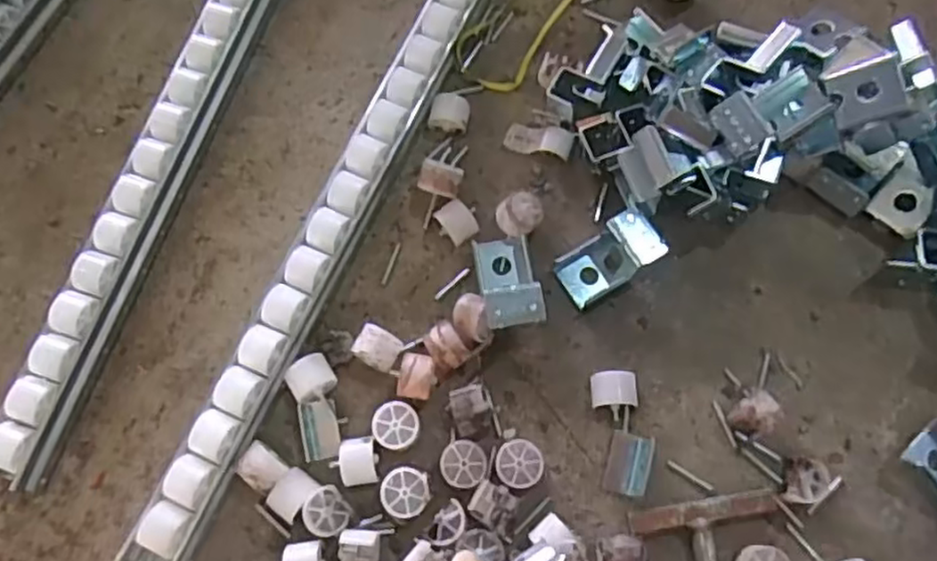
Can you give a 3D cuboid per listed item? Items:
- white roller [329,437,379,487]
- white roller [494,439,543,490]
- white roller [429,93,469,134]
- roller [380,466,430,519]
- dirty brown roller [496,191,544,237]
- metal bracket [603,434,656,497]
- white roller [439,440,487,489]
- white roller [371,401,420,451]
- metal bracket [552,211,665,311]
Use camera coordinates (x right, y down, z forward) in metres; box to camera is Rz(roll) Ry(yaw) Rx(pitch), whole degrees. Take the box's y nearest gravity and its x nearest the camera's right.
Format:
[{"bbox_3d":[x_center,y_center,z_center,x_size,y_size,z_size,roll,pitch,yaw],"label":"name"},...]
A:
[{"bbox_3d":[-0.085,0.139,0.537,0.031,0.027,0.033,-10,71,-1],"label":"white roller"},{"bbox_3d":[0.038,0.137,0.530,0.034,0.024,0.035,3,72,4],"label":"white roller"},{"bbox_3d":[-0.017,-0.148,0.629,0.034,0.022,0.034,1,72,3],"label":"white roller"},{"bbox_3d":[-0.046,0.160,0.532,0.035,0.025,0.035,-1,72,2],"label":"roller"},{"bbox_3d":[0.041,-0.055,0.596,0.033,0.031,0.033,6,77,-27],"label":"dirty brown roller"},{"bbox_3d":[0.120,0.138,0.532,0.031,0.009,0.043,13,73,7],"label":"metal bracket"},{"bbox_3d":[-0.003,0.138,0.532,0.032,0.021,0.033,-1,72,2],"label":"white roller"},{"bbox_3d":[-0.055,0.113,0.547,0.035,0.023,0.035,3,72,4],"label":"white roller"},{"bbox_3d":[0.112,-0.017,0.569,0.079,0.038,0.045,-29,73,-7],"label":"metal bracket"}]

